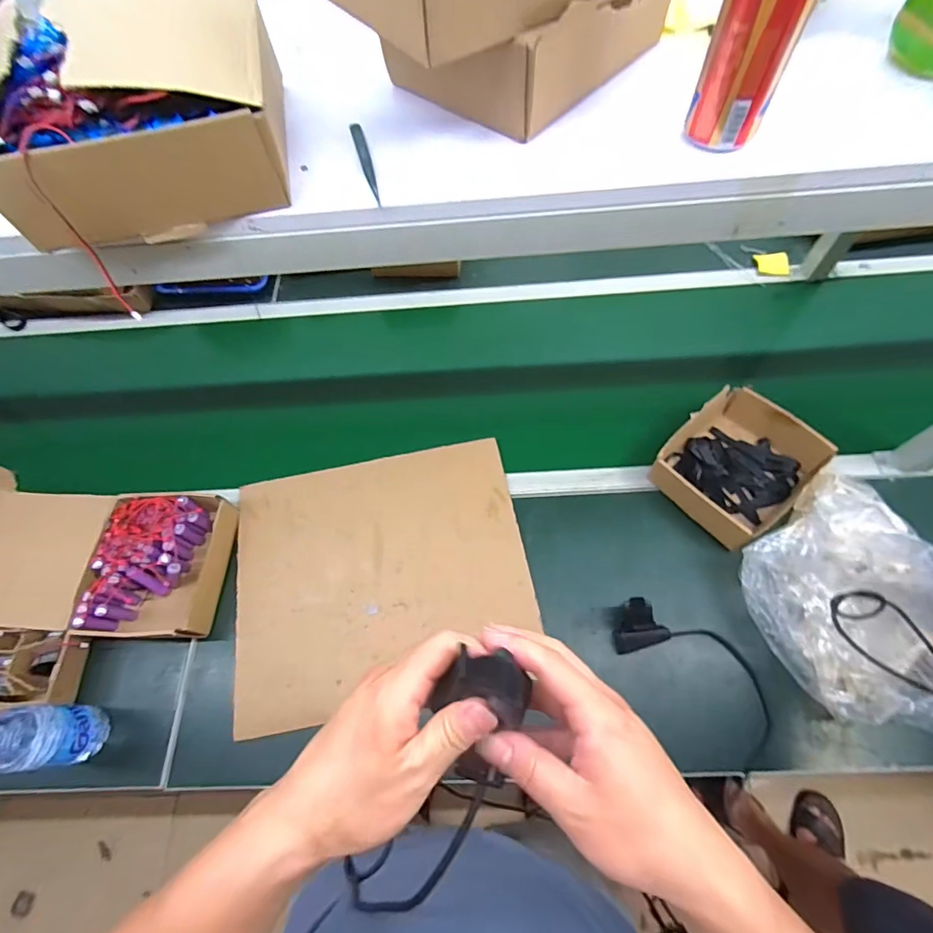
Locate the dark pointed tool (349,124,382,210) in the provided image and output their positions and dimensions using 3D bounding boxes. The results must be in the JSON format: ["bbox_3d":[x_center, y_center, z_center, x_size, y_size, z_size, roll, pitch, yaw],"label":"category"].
[{"bbox_3d":[-0.085,-0.260,0.402,0.011,0.004,0.117,-16,64,-4],"label":"dark pointed tool"}]

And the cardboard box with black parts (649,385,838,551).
[{"bbox_3d":[0.436,-0.002,0.763,0.229,0.071,0.199,-39,68,-15],"label":"cardboard box with black parts"}]

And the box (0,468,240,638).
[{"bbox_3d":[-0.587,0.147,0.729,0.397,0.110,0.240,4,64,5],"label":"box"}]

